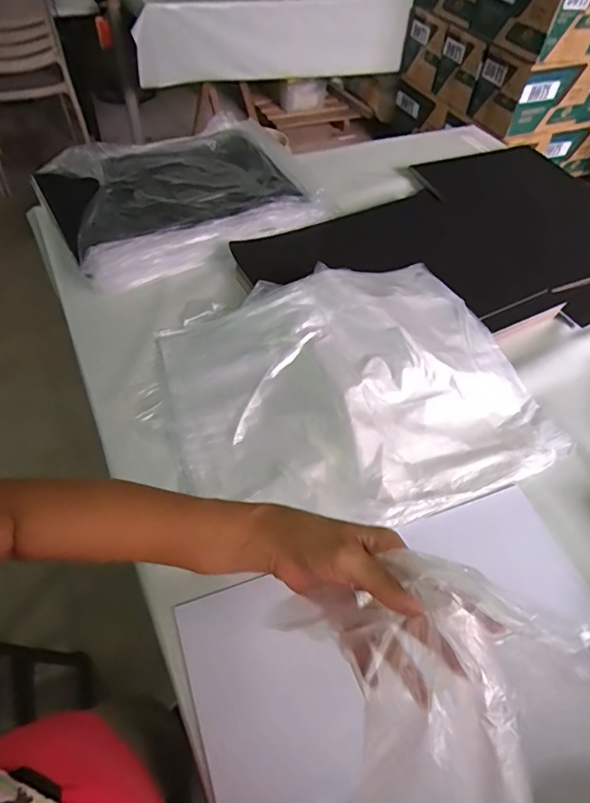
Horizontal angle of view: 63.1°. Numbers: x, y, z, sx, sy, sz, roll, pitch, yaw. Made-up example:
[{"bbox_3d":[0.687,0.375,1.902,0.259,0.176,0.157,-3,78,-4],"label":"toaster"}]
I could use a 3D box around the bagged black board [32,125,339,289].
[{"bbox_3d":[-0.238,-0.458,1.046,0.551,0.084,0.431,-23,58,-20],"label":"bagged black board"}]

